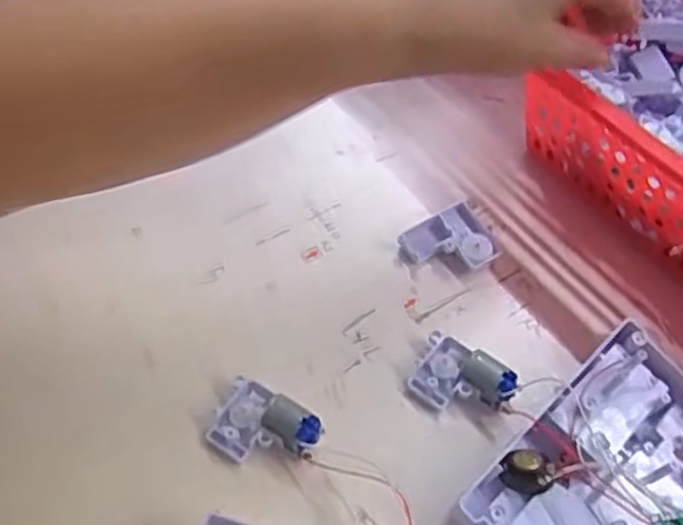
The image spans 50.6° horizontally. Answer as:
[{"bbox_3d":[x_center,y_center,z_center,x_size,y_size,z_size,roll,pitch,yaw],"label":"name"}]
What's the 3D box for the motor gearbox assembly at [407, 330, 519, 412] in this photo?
[{"bbox_3d":[0.060,0.060,0.364,0.050,0.021,0.033,33,61,20],"label":"motor gearbox assembly"}]

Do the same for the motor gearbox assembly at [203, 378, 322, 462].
[{"bbox_3d":[-0.037,0.079,0.341,0.051,0.021,0.034,29,59,18],"label":"motor gearbox assembly"}]

